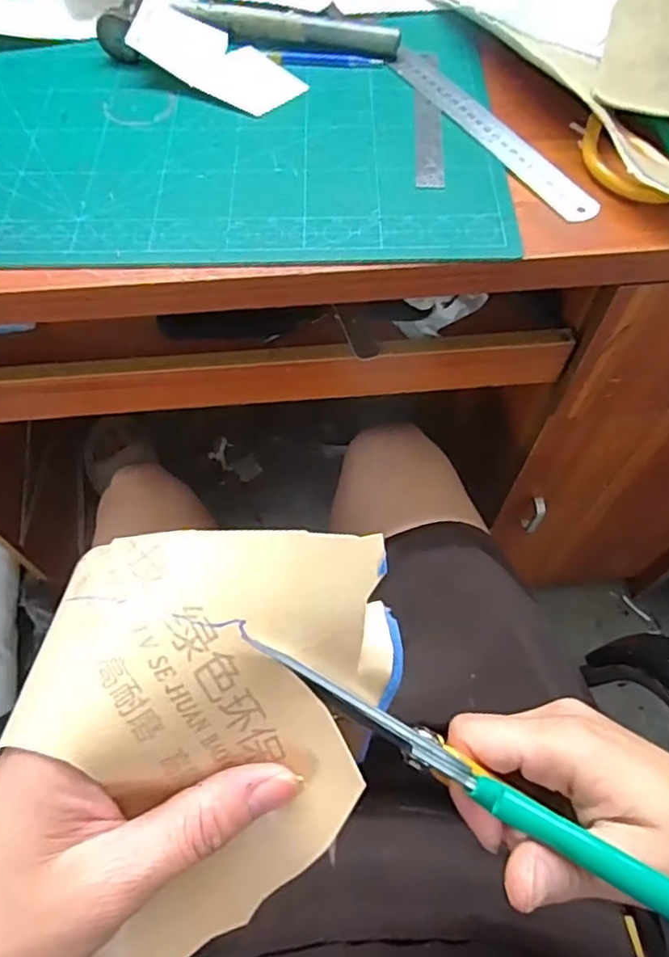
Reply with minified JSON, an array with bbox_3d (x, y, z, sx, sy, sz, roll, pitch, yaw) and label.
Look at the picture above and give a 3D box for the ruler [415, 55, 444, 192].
[{"bbox_3d":[0.071,-0.275,0.472,0.020,0.004,0.163,3,61,1],"label":"ruler"}]

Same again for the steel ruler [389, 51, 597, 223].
[{"bbox_3d":[0.113,-0.261,0.465,0.030,0.005,0.222,-29,66,-11],"label":"steel ruler"}]

